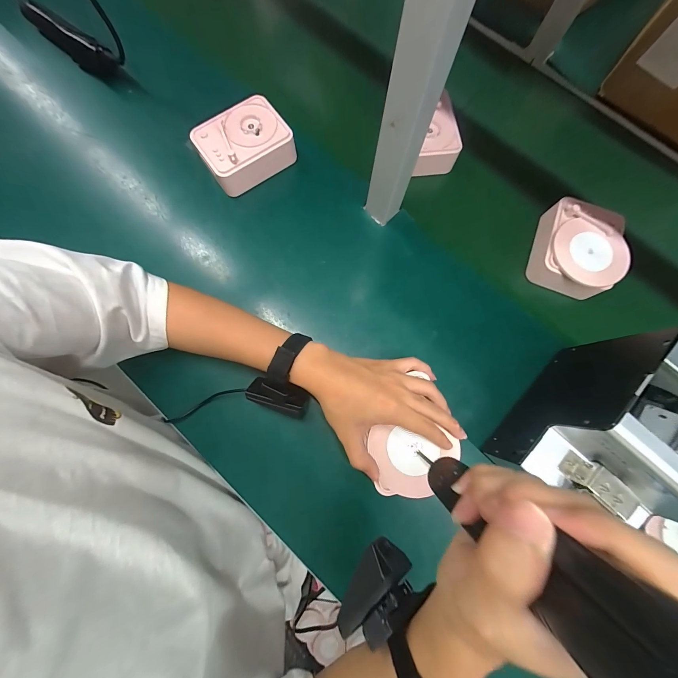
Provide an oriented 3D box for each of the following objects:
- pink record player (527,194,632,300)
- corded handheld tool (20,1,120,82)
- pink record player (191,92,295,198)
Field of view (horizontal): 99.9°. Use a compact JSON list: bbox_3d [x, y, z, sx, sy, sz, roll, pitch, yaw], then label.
[{"bbox_3d":[0.349,-0.132,0.416,0.101,0.048,0.124,21,78,3],"label":"pink record player"},{"bbox_3d":[-0.437,-0.484,0.461,0.210,0.039,0.034,37,79,7],"label":"corded handheld tool"},{"bbox_3d":[-0.140,-0.285,0.419,0.122,0.049,0.093,-37,81,-9],"label":"pink record player"}]

